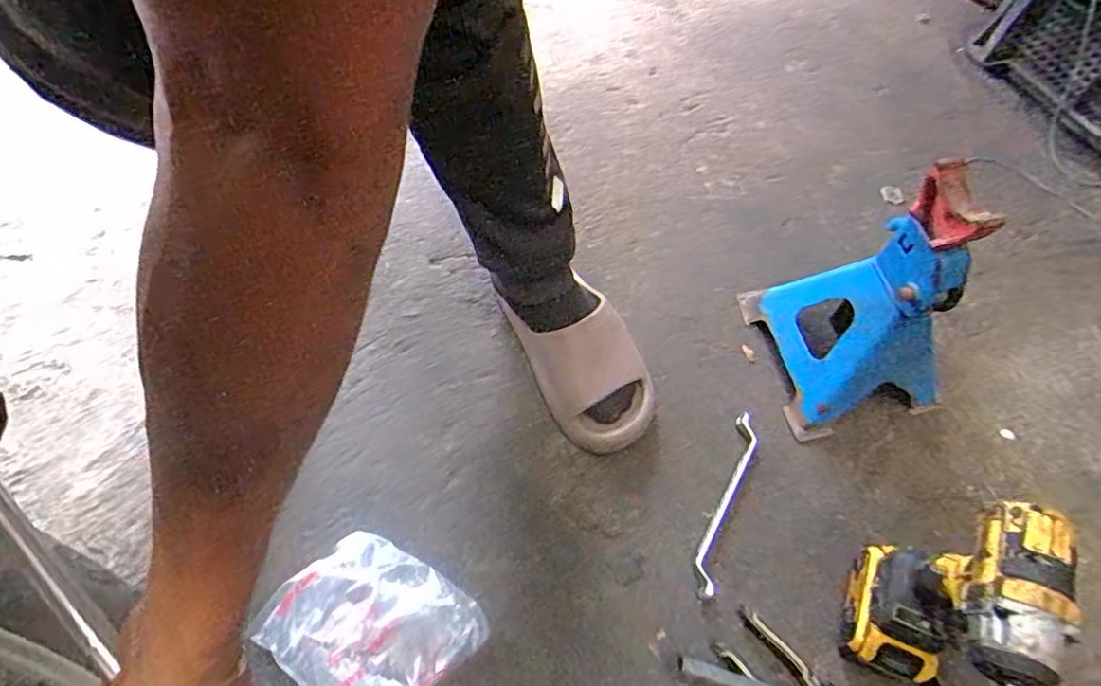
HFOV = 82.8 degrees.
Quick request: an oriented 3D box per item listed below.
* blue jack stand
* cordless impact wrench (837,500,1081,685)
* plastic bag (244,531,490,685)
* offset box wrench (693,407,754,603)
[{"bbox_3d":[0.355,-0.050,0.653,0.169,0.277,0.189,-12,65,-9],"label":"blue jack stand"},{"bbox_3d":[0.340,0.235,0.544,0.073,0.256,0.135,14,64,3],"label":"cordless impact wrench"},{"bbox_3d":[-0.176,0.279,0.615,0.177,0.023,0.150,37,67,14],"label":"plastic bag"},{"bbox_3d":[0.193,0.171,0.683,0.027,0.016,0.205,22,64,7],"label":"offset box wrench"}]

